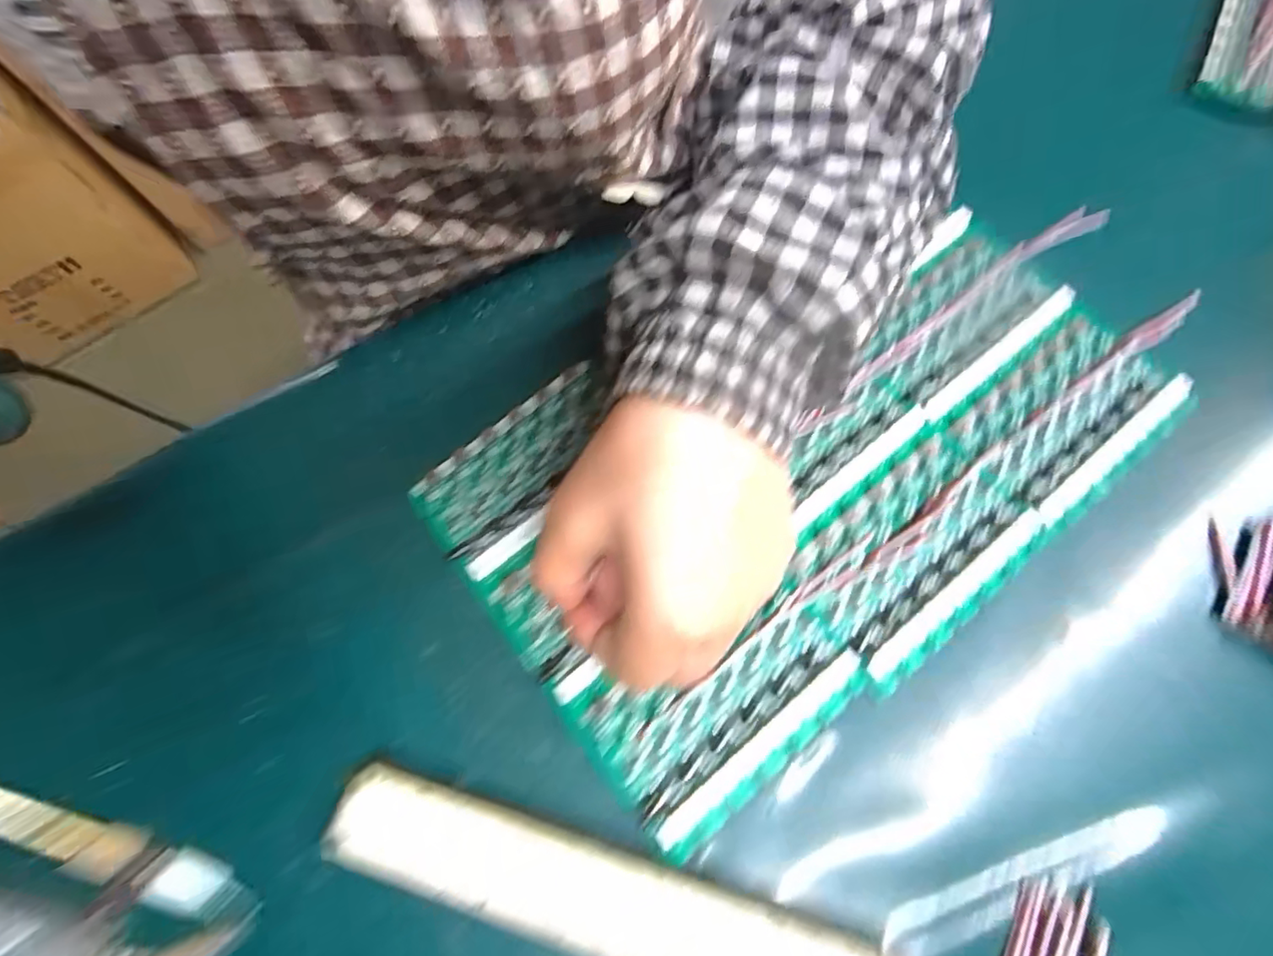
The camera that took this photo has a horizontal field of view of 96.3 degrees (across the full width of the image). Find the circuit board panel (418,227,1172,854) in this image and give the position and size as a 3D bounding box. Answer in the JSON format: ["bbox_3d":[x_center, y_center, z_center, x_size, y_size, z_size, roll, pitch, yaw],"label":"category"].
[{"bbox_3d":[0.075,-0.012,0.260,0.302,0.009,0.186,-35,71,-10],"label":"circuit board panel"}]

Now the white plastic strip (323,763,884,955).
[{"bbox_3d":[-0.011,0.146,0.201,0.196,0.019,0.030,15,72,9],"label":"white plastic strip"}]

